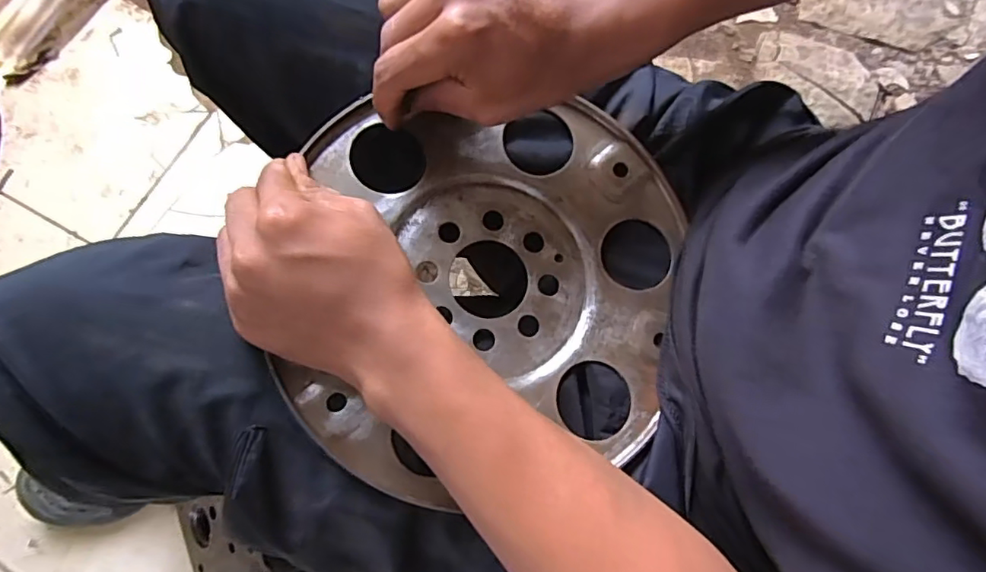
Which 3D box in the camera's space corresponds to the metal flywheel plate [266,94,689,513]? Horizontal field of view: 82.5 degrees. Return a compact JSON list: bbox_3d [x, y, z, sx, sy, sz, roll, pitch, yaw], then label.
[{"bbox_3d":[0.001,0.001,0.345,0.243,0.012,0.231,2,78,-9],"label":"metal flywheel plate"}]

